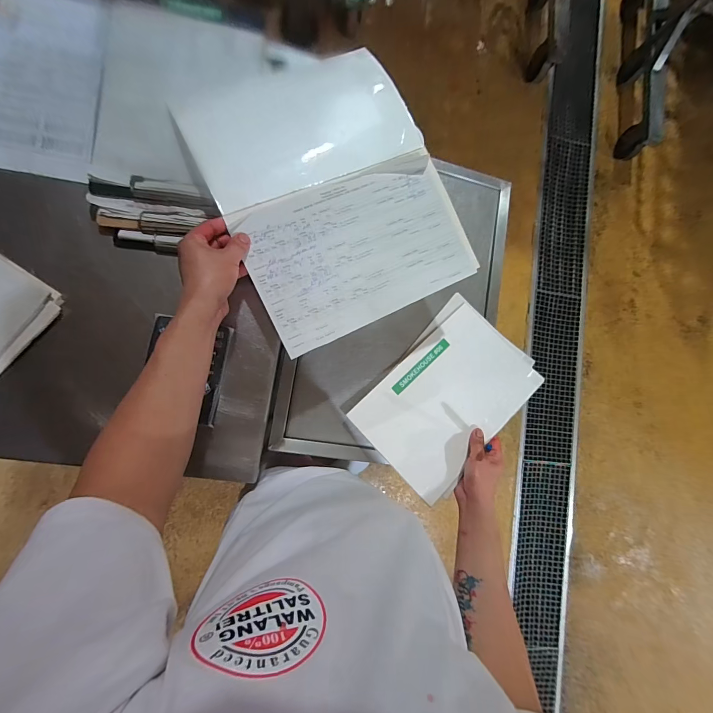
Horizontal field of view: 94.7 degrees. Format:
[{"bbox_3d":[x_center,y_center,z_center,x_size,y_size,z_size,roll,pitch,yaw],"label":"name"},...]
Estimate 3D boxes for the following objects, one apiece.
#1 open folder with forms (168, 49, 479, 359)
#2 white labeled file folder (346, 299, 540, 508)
[{"bbox_3d":[-0.037,-0.260,0.504,0.334,0.028,0.417,-26,91,-9],"label":"open folder with forms"},{"bbox_3d":[0.176,0.070,0.625,0.225,0.013,0.344,43,74,6],"label":"white labeled file folder"}]

